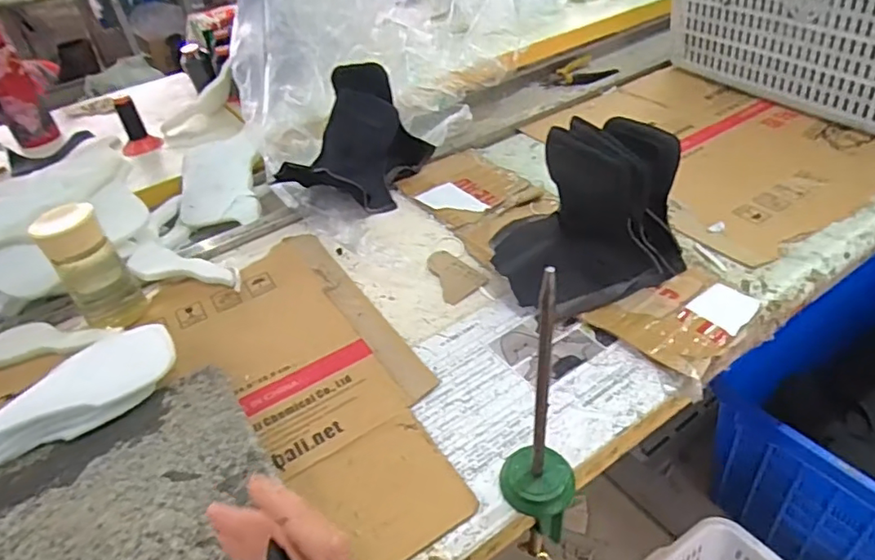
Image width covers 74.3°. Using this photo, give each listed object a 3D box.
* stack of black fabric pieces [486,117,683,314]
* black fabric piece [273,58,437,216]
[{"bbox_3d":[0.173,-0.075,0.653,0.193,0.186,0.139,-17,40,-12],"label":"stack of black fabric pieces"},{"bbox_3d":[-0.125,-0.198,0.846,0.136,0.145,0.202,17,45,27],"label":"black fabric piece"}]

